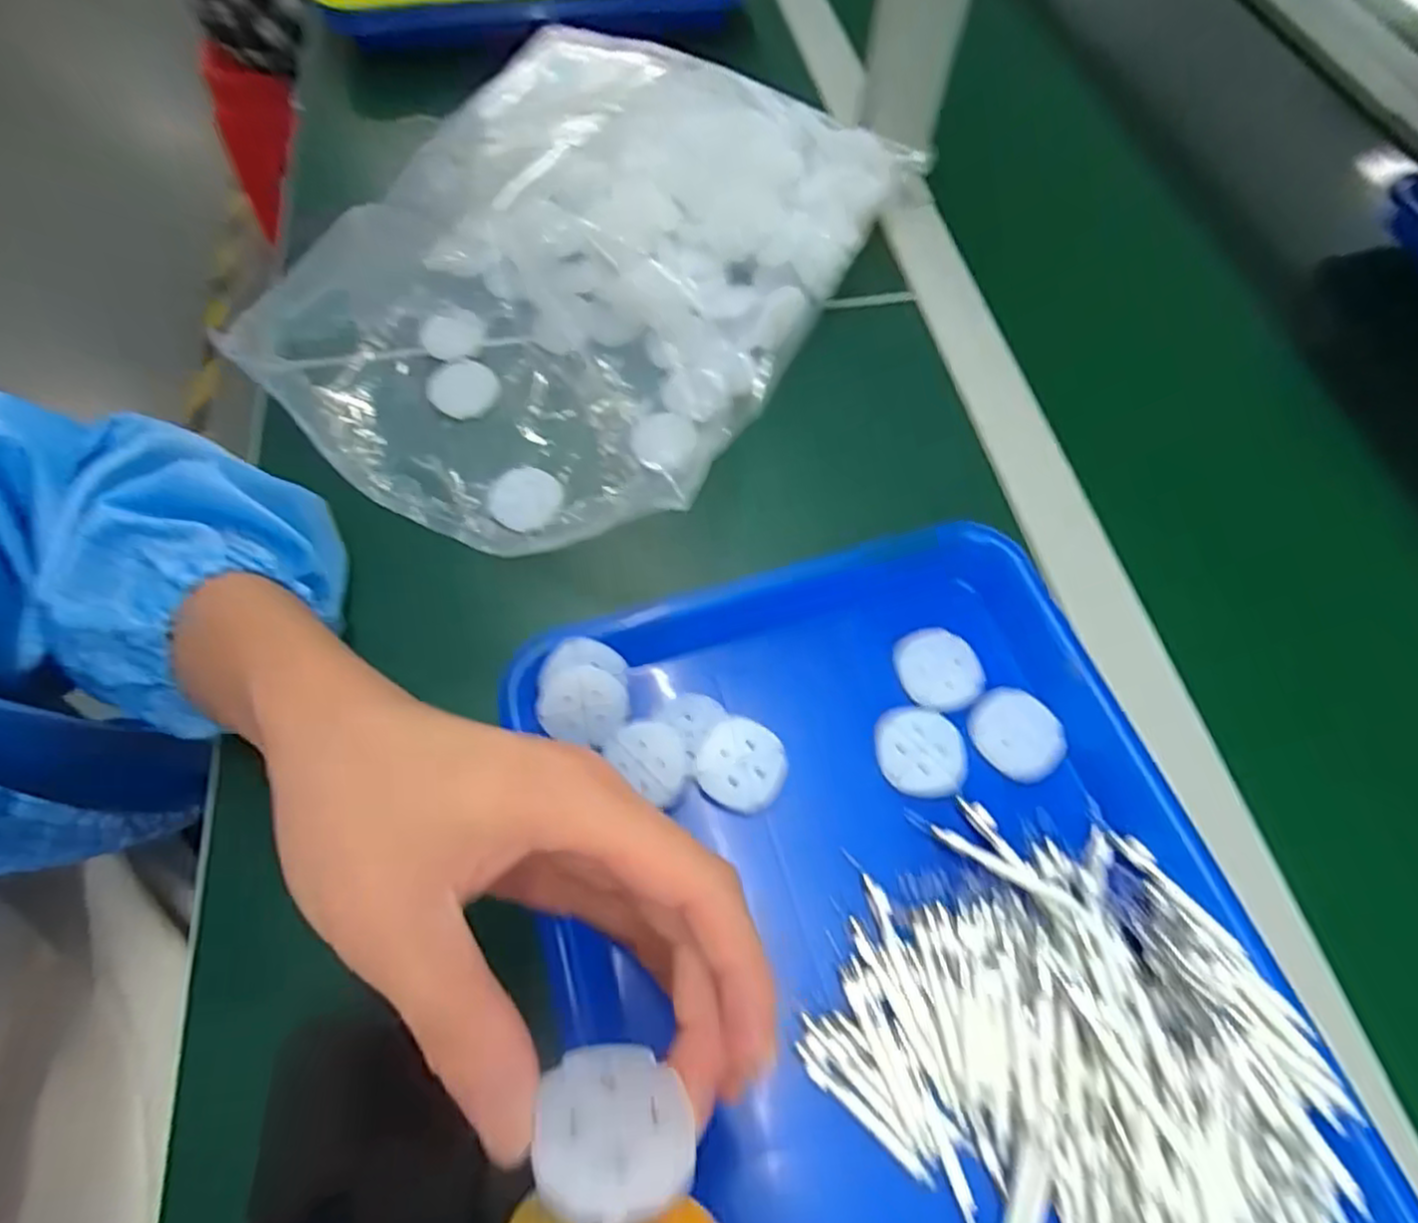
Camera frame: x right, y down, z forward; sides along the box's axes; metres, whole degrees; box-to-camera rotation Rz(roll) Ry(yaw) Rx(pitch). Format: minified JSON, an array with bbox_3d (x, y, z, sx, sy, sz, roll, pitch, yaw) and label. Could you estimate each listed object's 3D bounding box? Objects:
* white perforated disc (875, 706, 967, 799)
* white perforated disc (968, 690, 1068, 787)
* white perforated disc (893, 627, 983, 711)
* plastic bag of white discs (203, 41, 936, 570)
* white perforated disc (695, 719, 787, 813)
[{"bbox_3d":[0.091,0.060,0.307,0.038,0.007,0.037,0,63,0],"label":"white perforated disc"},{"bbox_3d":[0.134,0.053,0.311,0.035,0.005,0.039,-41,70,-19],"label":"white perforated disc"},{"bbox_3d":[0.104,0.025,0.323,0.036,0.005,0.037,0,63,0],"label":"white perforated disc"},{"bbox_3d":[-0.074,-0.217,0.422,0.273,0.082,0.371,29,66,13],"label":"plastic bag of white discs"},{"bbox_3d":[0.014,0.064,0.299,0.037,0.004,0.037,1,82,-9],"label":"white perforated disc"}]

